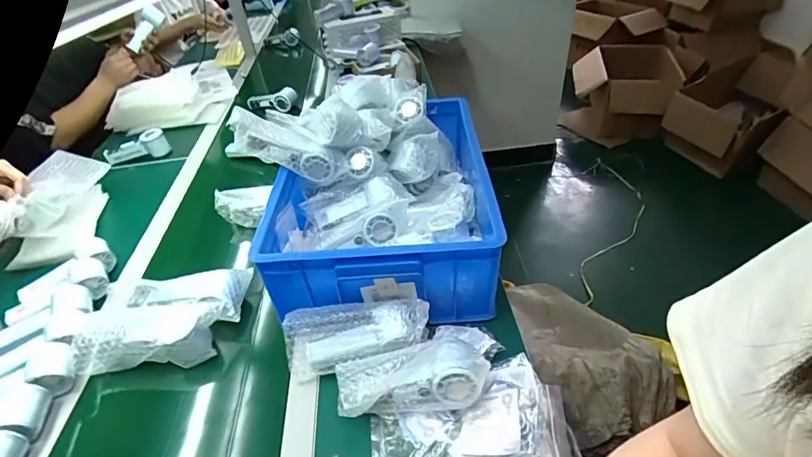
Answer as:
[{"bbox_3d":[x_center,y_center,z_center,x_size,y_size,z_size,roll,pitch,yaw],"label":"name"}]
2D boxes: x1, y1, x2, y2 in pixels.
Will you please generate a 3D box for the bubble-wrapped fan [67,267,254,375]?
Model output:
[{"bbox_3d":[-0.373,0.139,0.694,0.223,0.060,0.148,-7,40,-1],"label":"bubble-wrapped fan"}]

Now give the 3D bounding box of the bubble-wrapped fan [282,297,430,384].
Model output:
[{"bbox_3d":[-0.069,0.150,0.627,0.198,0.067,0.074,-11,40,-6],"label":"bubble-wrapped fan"}]

